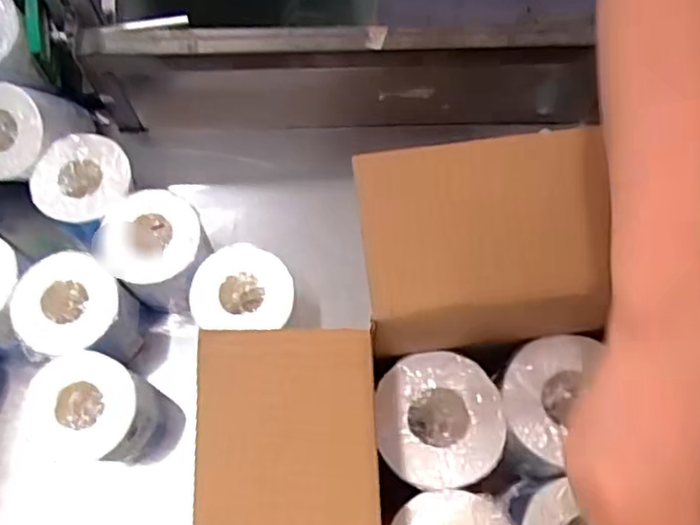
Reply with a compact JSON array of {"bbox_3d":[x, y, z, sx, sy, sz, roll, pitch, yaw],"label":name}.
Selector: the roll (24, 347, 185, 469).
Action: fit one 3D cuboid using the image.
[{"bbox_3d":[-0.237,0.153,0.659,0.107,0.153,0.097,25,71,7],"label":"roll"}]

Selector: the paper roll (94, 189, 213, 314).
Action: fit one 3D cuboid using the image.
[{"bbox_3d":[-0.197,-0.009,0.681,0.094,0.087,0.097,1,70,-1],"label":"paper roll"}]

